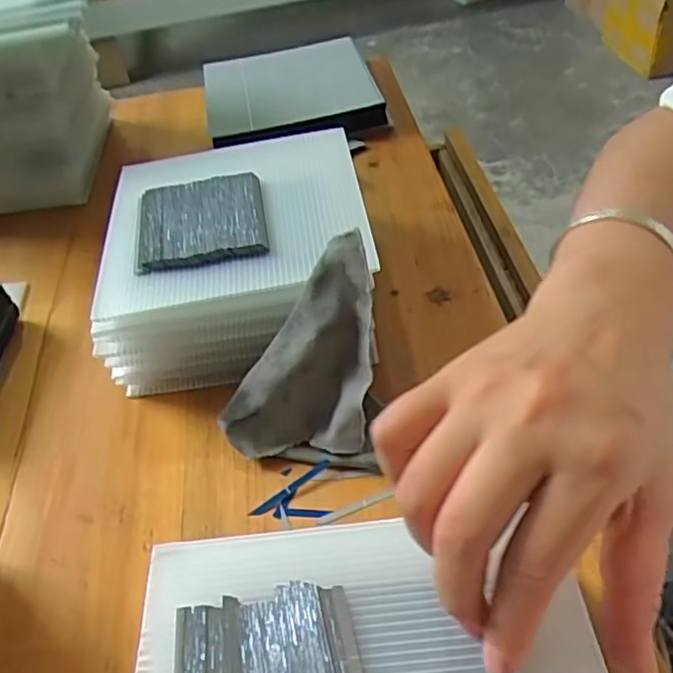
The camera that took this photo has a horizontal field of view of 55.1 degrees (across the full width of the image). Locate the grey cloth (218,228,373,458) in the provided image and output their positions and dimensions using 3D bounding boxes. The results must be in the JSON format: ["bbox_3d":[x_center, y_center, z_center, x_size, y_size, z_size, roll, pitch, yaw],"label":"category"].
[{"bbox_3d":[-0.021,0.011,0.344,0.080,0.096,0.069,0,46,7],"label":"grey cloth"}]

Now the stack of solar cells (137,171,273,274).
[{"bbox_3d":[-0.084,-0.072,0.397,0.079,0.012,0.081,-10,46,-3],"label":"stack of solar cells"}]

